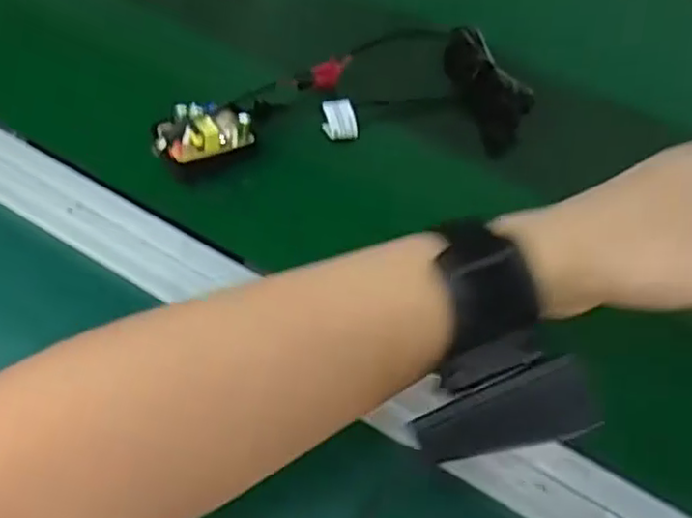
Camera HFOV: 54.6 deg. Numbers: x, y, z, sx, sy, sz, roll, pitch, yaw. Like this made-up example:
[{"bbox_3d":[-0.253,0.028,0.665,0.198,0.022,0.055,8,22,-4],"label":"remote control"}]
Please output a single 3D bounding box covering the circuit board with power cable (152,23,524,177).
[{"bbox_3d":[-0.005,-0.109,0.458,0.240,0.039,0.102,-6,61,-11],"label":"circuit board with power cable"}]

